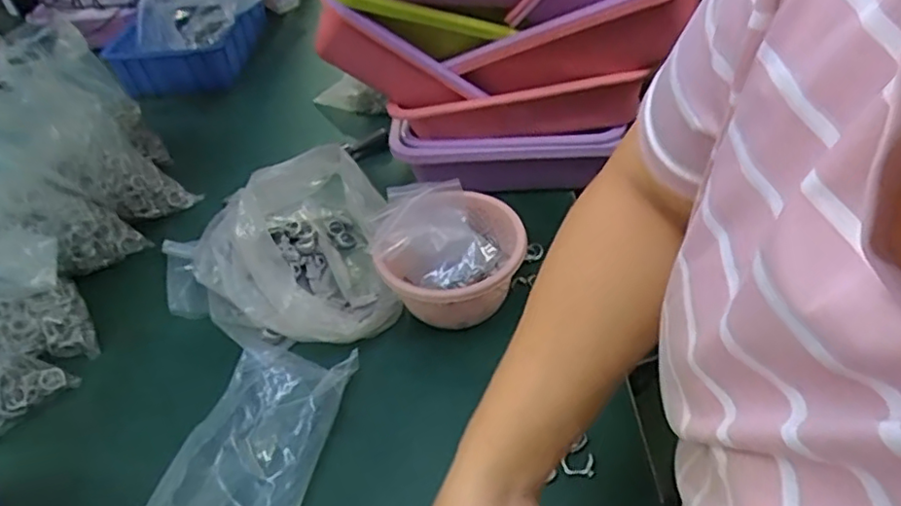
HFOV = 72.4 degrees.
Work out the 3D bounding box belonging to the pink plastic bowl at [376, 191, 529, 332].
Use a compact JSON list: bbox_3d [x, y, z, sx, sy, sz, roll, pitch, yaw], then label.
[{"bbox_3d":[-0.001,0.010,0.620,0.129,0.091,0.138,-4,44,4],"label":"pink plastic bowl"}]

